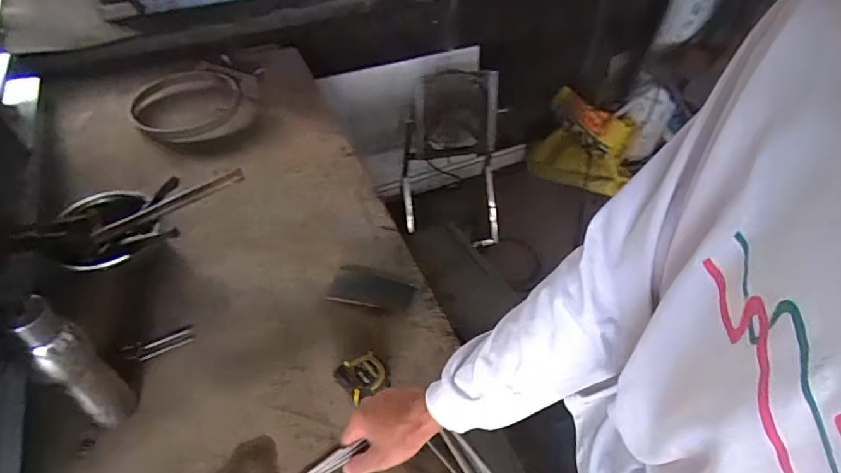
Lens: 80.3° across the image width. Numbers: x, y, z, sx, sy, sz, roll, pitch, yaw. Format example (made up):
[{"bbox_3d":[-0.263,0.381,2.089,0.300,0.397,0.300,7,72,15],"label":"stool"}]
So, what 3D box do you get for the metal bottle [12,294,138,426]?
[{"bbox_3d":[-0.423,0.165,0.622,0.048,0.243,0.051,35,55,28],"label":"metal bottle"}]

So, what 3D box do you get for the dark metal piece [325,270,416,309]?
[{"bbox_3d":[-0.084,0.090,0.852,0.141,0.005,0.064,9,47,7],"label":"dark metal piece"}]

